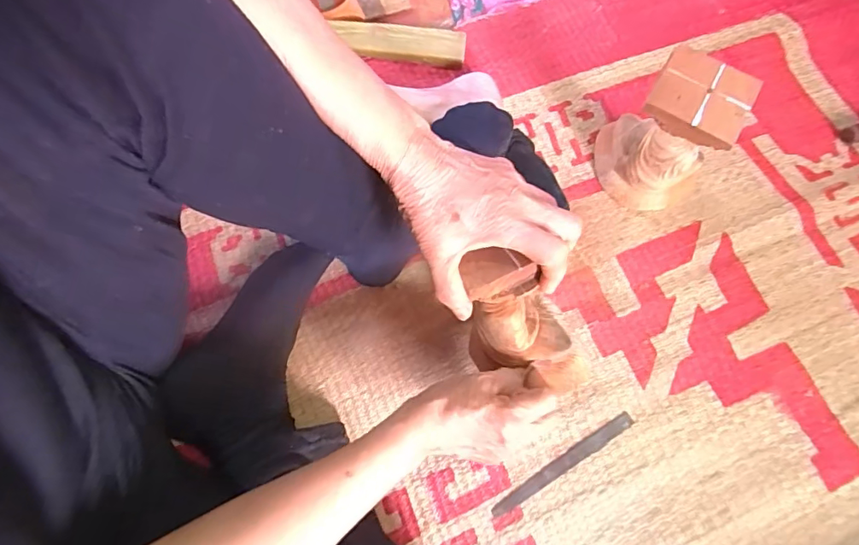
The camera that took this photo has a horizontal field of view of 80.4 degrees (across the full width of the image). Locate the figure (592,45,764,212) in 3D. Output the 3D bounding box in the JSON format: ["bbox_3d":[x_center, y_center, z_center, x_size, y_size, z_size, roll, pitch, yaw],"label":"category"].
[{"bbox_3d":[0.228,-0.133,0.502,0.110,0.166,0.085,35,74,11],"label":"figure"}]

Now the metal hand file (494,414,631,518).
[{"bbox_3d":[0.130,0.184,0.490,0.160,0.004,0.016,-30,74,-10],"label":"metal hand file"}]

